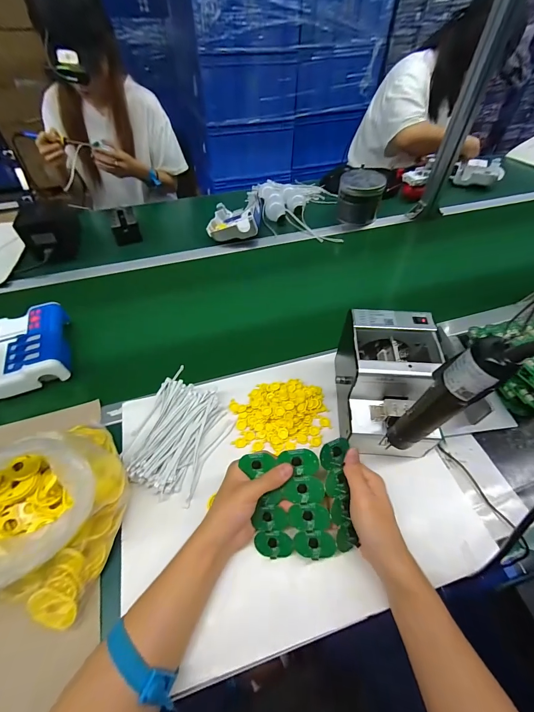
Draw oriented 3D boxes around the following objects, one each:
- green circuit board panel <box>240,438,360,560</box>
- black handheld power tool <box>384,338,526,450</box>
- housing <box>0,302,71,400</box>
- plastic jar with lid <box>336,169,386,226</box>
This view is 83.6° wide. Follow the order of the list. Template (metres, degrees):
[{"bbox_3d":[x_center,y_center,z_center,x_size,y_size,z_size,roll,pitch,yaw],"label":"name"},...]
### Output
[{"bbox_3d":[0.042,0.184,0.378,0.129,0.021,0.131,-11,89,11],"label":"green circuit board panel"},{"bbox_3d":[0.182,0.052,0.319,0.032,0.187,0.042,-32,61,-21],"label":"black handheld power tool"},{"bbox_3d":[-0.458,-0.016,0.568,0.130,0.044,0.181,-20,57,-14],"label":"housing"},{"bbox_3d":[0.276,-0.475,0.897,0.125,0.109,0.113,8,55,5],"label":"plastic jar with lid"}]

